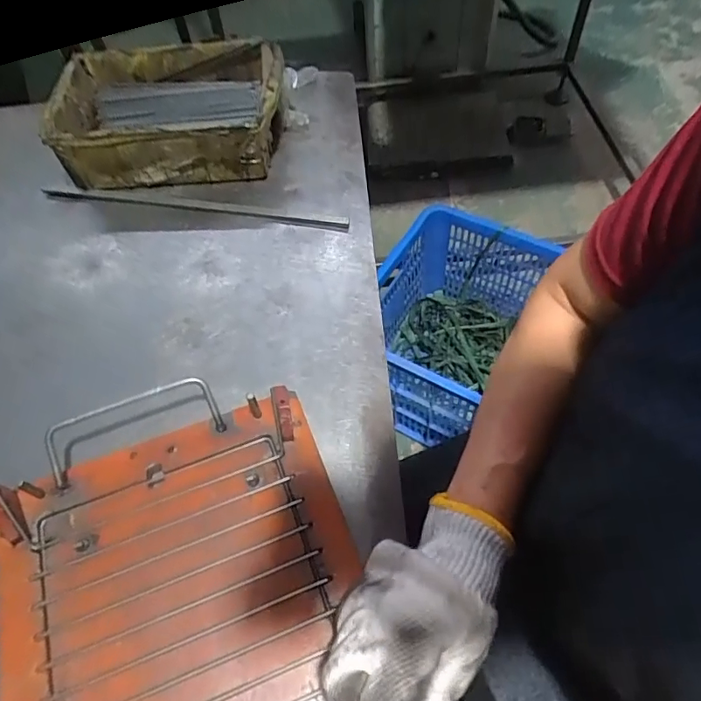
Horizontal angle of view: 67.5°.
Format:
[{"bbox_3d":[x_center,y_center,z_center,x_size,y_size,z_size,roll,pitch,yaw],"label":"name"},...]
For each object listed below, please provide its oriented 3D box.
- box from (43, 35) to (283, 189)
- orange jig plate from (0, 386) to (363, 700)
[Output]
[{"bbox_3d":[-0.202,-0.291,0.622,0.241,0.089,0.199,-1,58,3],"label":"box"},{"bbox_3d":[-0.107,0.187,0.351,0.237,0.023,0.291,-19,59,-9],"label":"orange jig plate"}]

